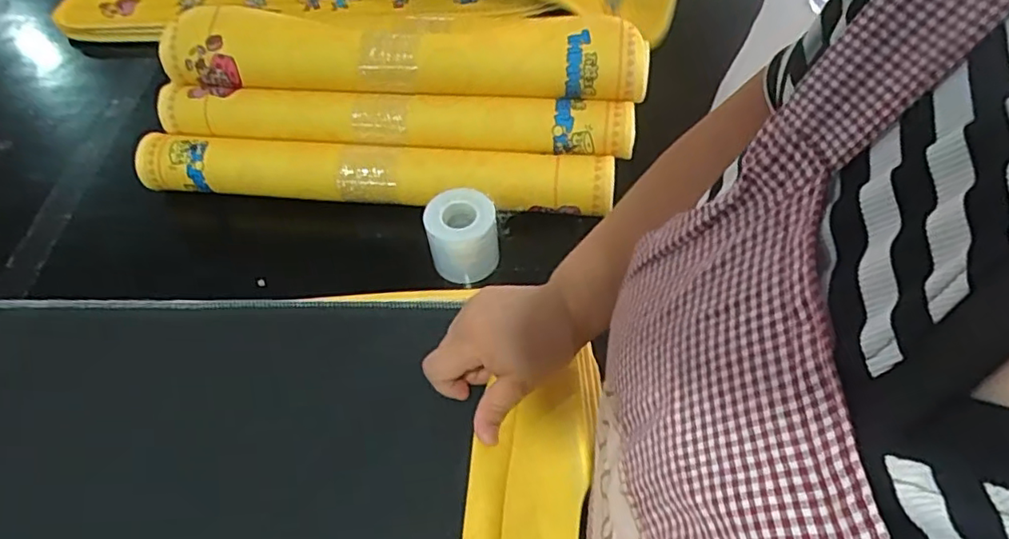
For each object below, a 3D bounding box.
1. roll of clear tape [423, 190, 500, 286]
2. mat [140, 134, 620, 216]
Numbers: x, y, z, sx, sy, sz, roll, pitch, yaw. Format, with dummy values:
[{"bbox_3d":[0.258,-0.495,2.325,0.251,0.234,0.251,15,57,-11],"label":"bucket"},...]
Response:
[{"bbox_3d":[-0.040,-0.034,0.590,0.064,0.068,0.061,-2,53,3],"label":"roll of clear tape"},{"bbox_3d":[-0.148,-0.102,0.640,0.514,0.046,0.058,6,54,9],"label":"mat"}]

